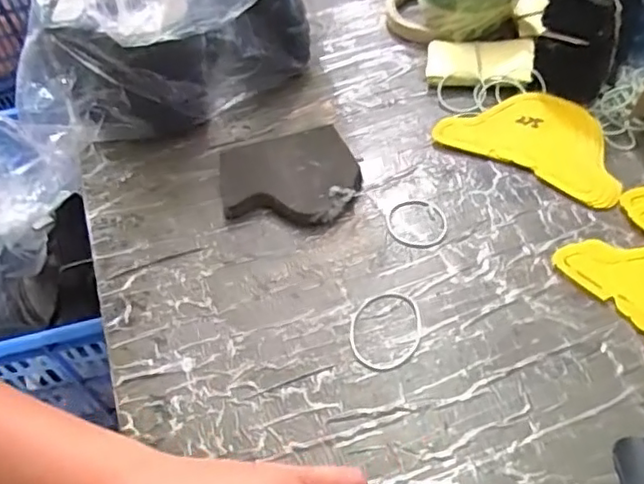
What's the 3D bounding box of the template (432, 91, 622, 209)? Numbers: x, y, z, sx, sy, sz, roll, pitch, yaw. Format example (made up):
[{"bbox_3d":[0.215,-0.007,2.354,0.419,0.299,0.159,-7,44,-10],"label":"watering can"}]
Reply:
[{"bbox_3d":[0.183,-0.091,0.523,0.151,0.006,0.093,28,63,25],"label":"template"}]

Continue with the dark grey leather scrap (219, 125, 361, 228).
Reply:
[{"bbox_3d":[-0.027,-0.052,0.501,0.109,0.024,0.088,-5,50,2],"label":"dark grey leather scrap"}]

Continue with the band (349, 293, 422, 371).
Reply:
[{"bbox_3d":[0.043,0.059,0.422,0.047,0.004,0.060,2,51,7],"label":"band"}]

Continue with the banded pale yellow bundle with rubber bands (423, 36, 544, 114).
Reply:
[{"bbox_3d":[0.146,-0.158,0.572,0.095,0.022,0.089,-3,50,4],"label":"banded pale yellow bundle with rubber bands"}]

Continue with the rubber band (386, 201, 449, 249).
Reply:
[{"bbox_3d":[0.072,-0.015,0.478,0.045,0.004,0.047,-9,50,-2],"label":"rubber band"}]

